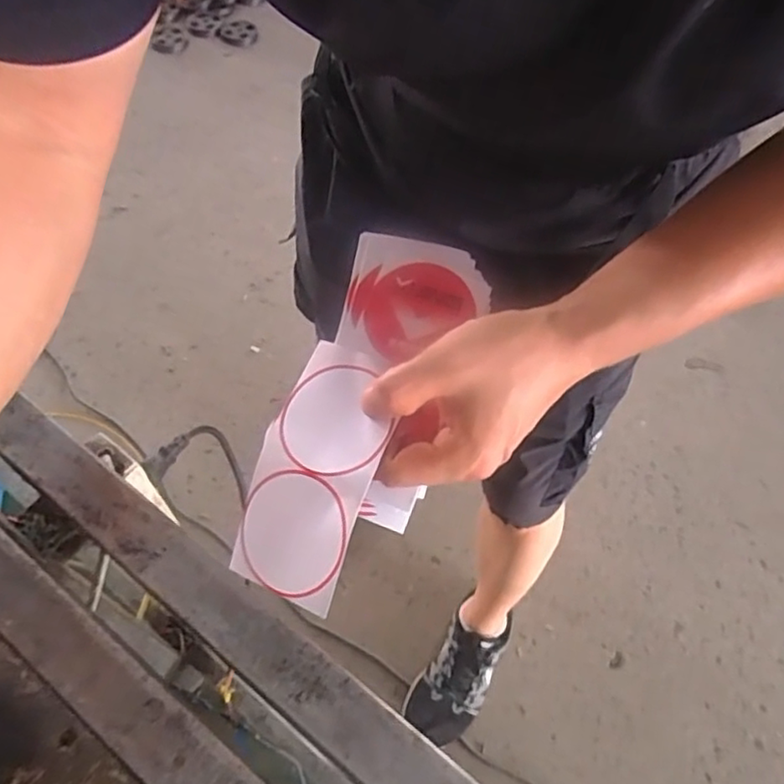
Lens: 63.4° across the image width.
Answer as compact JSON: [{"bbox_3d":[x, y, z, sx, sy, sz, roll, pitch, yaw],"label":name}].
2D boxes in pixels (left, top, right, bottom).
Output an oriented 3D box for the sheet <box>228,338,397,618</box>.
[{"bbox_3d":[-0.042,0.042,0.356,0.070,0.013,0.141,15,77,26],"label":"sheet"}]

